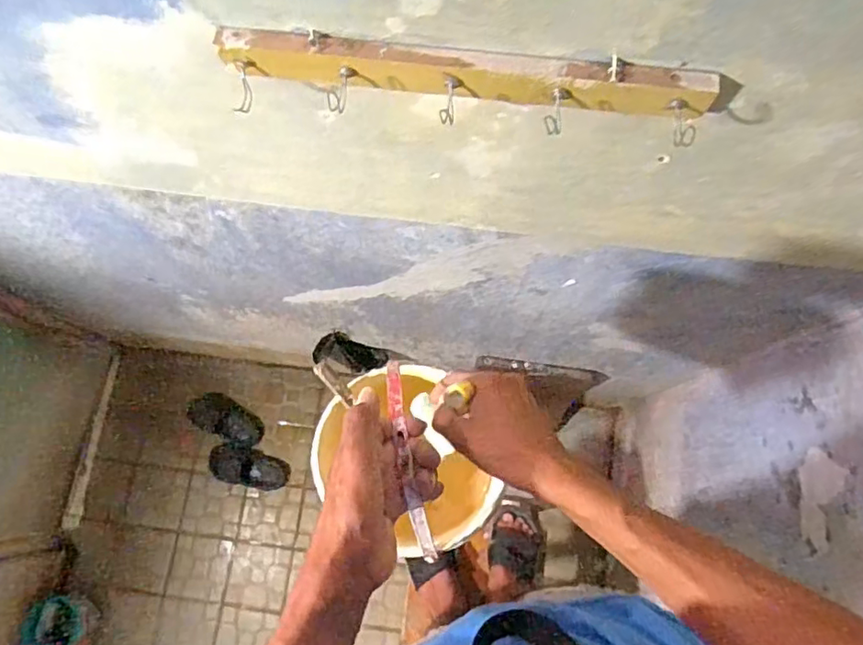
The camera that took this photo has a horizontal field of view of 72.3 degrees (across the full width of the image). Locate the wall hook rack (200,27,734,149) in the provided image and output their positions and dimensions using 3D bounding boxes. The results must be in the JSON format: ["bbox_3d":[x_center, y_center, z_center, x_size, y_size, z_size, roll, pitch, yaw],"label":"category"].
[{"bbox_3d":[0.030,-0.188,0.476,0.409,0.056,0.042,7,75,2],"label":"wall hook rack"}]

